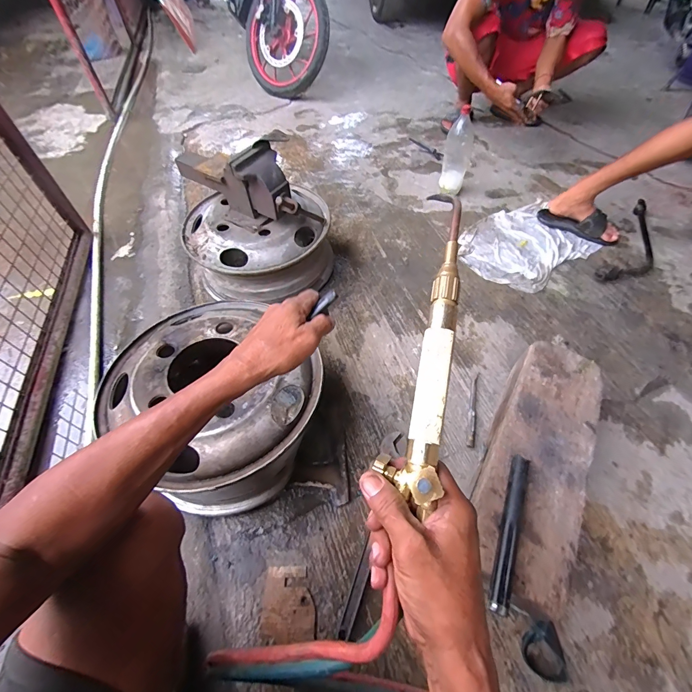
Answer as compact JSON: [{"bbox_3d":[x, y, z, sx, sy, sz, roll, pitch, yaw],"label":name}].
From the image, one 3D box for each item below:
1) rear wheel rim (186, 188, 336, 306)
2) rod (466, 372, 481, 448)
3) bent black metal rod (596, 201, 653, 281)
[{"bbox_3d":[-0.255,-0.326,1.062,0.413,0.237,0.385,-1,53,2],"label":"rear wheel rim"},{"bbox_3d":[0.307,0.148,0.813,0.016,0.020,0.208,14,55,12],"label":"rod"},{"bbox_3d":[1.000,-0.359,1.145,0.129,0.051,0.532,33,61,24],"label":"bent black metal rod"}]

